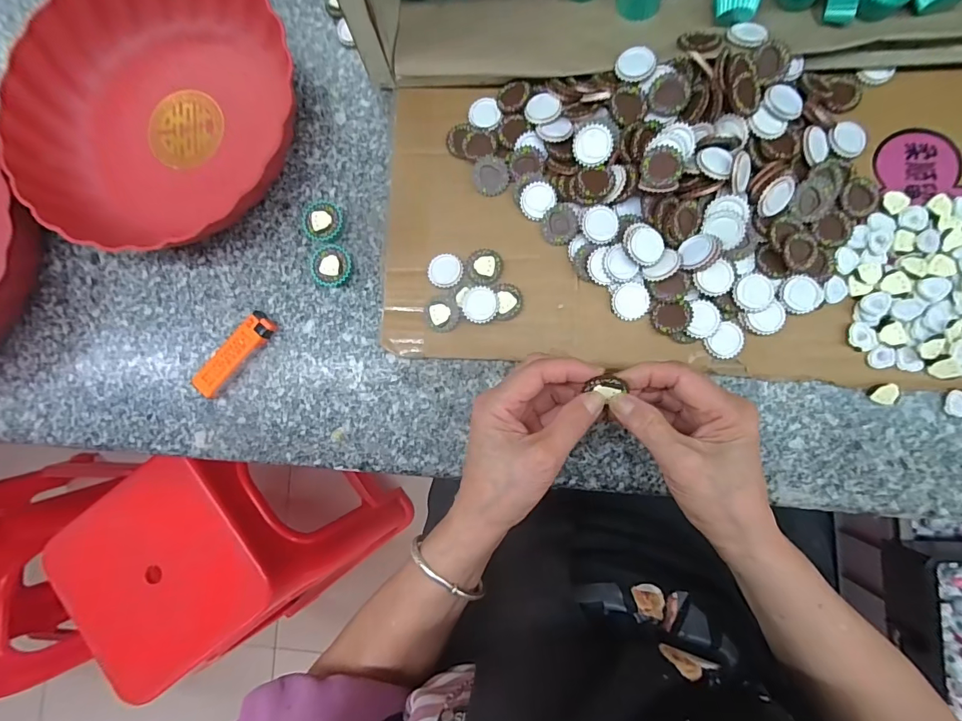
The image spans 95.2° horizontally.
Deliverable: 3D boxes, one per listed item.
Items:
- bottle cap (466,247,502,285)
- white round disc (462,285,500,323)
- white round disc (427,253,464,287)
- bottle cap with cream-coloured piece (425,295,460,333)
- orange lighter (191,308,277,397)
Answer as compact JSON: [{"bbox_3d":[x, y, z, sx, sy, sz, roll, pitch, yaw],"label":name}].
[{"bbox_3d":[0.003,-0.073,0.345,0.028,0.005,0.030,-5,85,5],"label":"bottle cap"},{"bbox_3d":[0.000,-0.043,0.338,0.027,0.007,0.028,0,86,5],"label":"white round disc"},{"bbox_3d":[-0.028,-0.071,0.347,0.027,0.006,0.026,0,86,5],"label":"white round disc"},{"bbox_3d":[-0.030,-0.036,0.343,0.027,0.006,0.028,0,86,5],"label":"bottle cap with cream-coloured piece"},{"bbox_3d":[-0.202,-0.005,0.362,0.022,0.014,0.079,44,91,7],"label":"orange lighter"}]

